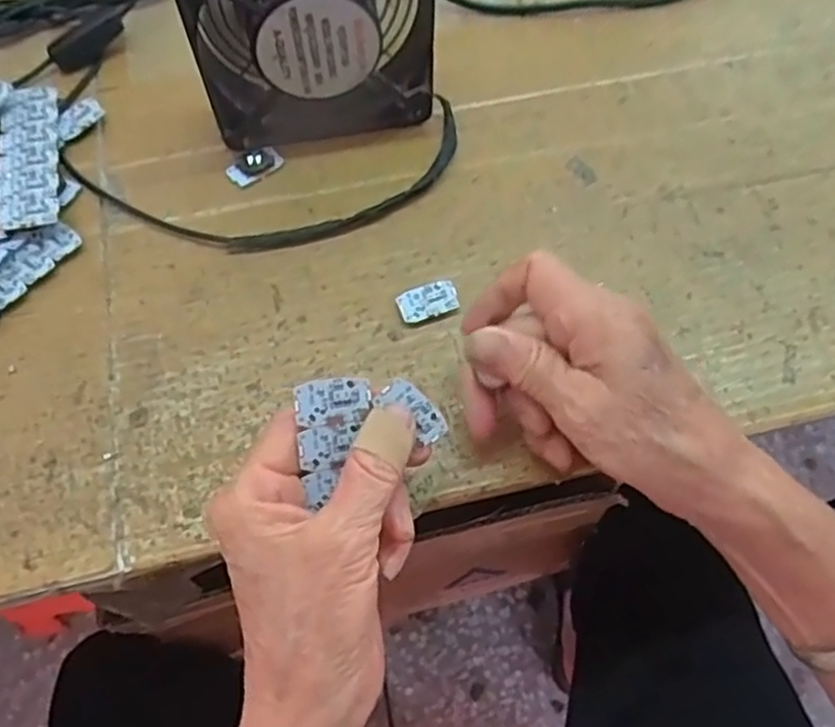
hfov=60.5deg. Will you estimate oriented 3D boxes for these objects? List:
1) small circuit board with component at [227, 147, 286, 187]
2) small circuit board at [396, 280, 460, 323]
[{"bbox_3d":[-0.089,-0.109,0.395,0.029,0.004,0.018,-35,70,-16],"label":"small circuit board with component"},{"bbox_3d":[0.005,-0.031,0.361,0.030,0.005,0.020,-17,66,-9],"label":"small circuit board"}]

